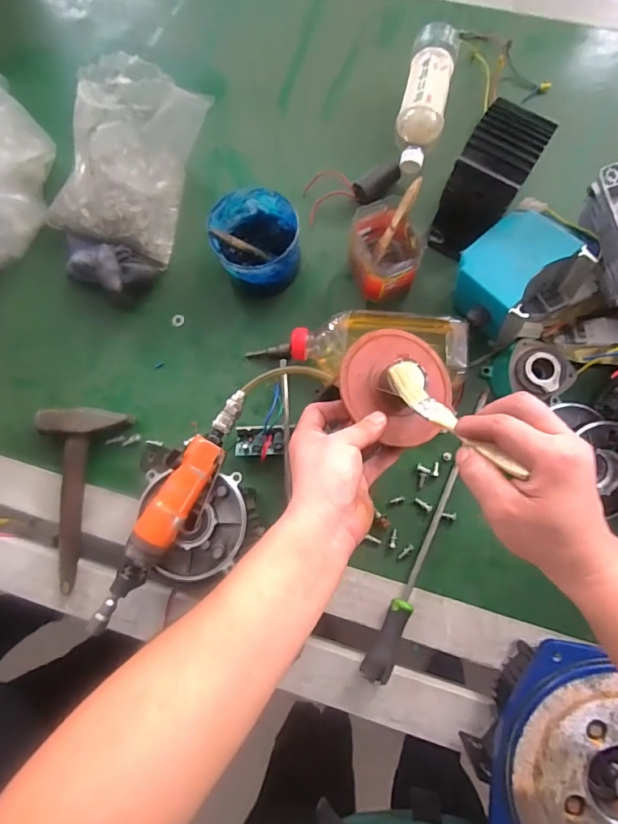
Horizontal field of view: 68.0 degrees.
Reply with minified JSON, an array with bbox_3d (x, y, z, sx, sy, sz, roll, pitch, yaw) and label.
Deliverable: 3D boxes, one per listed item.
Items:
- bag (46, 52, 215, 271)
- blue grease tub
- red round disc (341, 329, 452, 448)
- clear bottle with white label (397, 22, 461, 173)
[{"bbox_3d":[-0.249,-0.341,0.631,0.175,0.108,0.217,22,82,5],"label":"bag"},{"bbox_3d":[-0.070,-0.229,0.628,0.116,0.079,0.121,-13,81,-1],"label":"blue grease tub"},{"bbox_3d":[0.083,-0.028,0.435,0.108,0.042,0.104,0,81,1],"label":"red round disc"},{"bbox_3d":[0.165,-0.445,0.659,0.062,0.067,0.217,13,82,3],"label":"clear bottle with white label"}]

